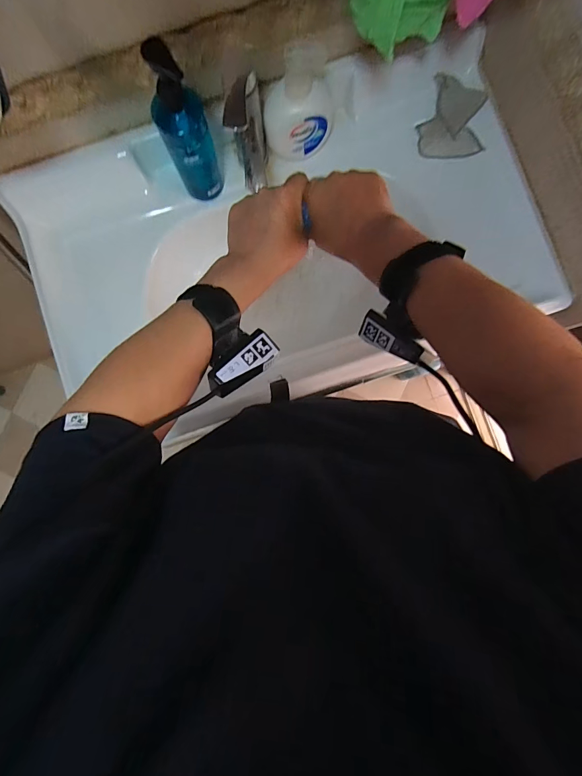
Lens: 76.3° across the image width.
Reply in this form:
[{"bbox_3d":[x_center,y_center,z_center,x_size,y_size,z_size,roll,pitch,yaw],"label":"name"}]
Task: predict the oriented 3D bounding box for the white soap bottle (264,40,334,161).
[{"bbox_3d":[0.016,-0.415,0.537,0.121,0.155,0.060,-26,87,0],"label":"white soap bottle"}]

